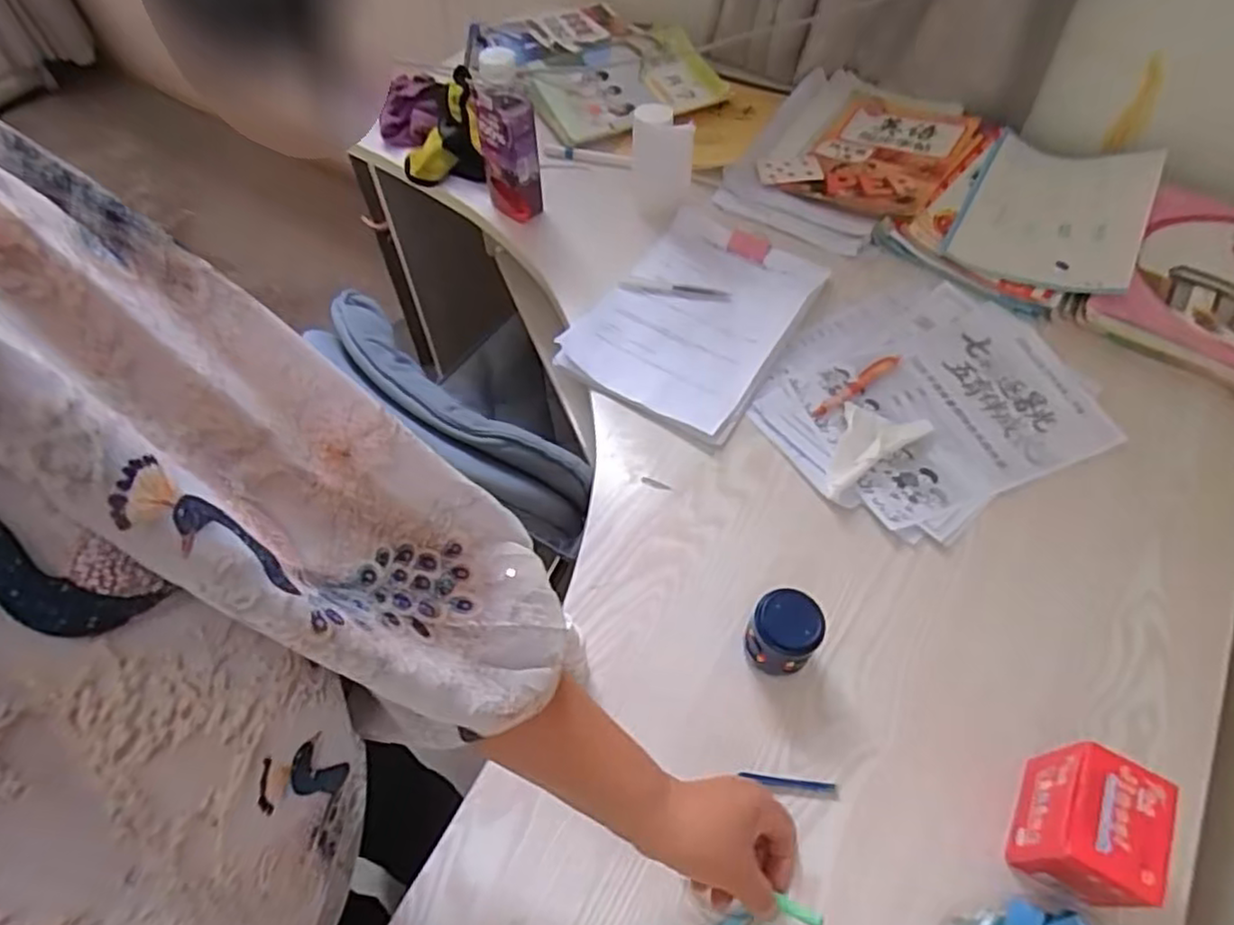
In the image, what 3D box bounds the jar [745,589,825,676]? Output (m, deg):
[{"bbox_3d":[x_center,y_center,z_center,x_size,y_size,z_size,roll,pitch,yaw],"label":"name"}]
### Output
[{"bbox_3d":[0.139,0.144,0.586,0.053,0.068,0.054,0,57,0],"label":"jar"}]

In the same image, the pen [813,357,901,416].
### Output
[{"bbox_3d":[0.263,-0.085,0.769,0.126,0.012,0.016,-33,62,-19],"label":"pen"}]

